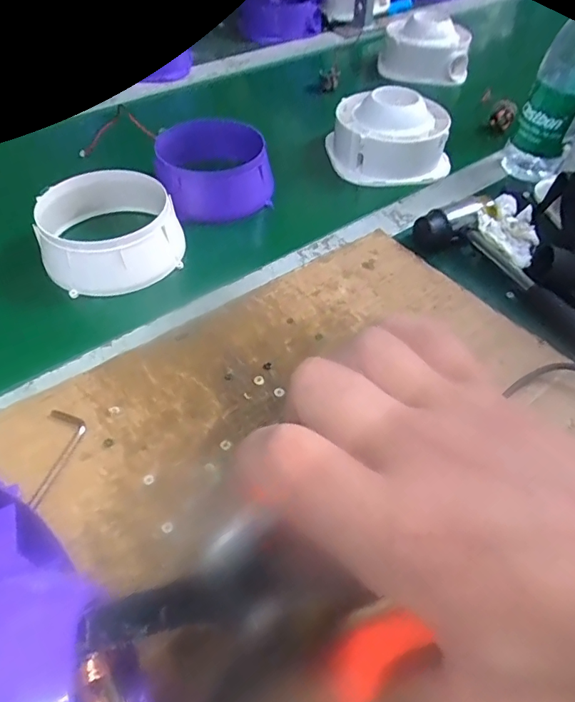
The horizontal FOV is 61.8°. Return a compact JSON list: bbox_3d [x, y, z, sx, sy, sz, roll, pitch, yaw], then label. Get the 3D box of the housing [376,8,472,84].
[{"bbox_3d":[0.213,-0.469,0.741,0.130,0.069,0.127,8,48,4],"label":"housing"}]

